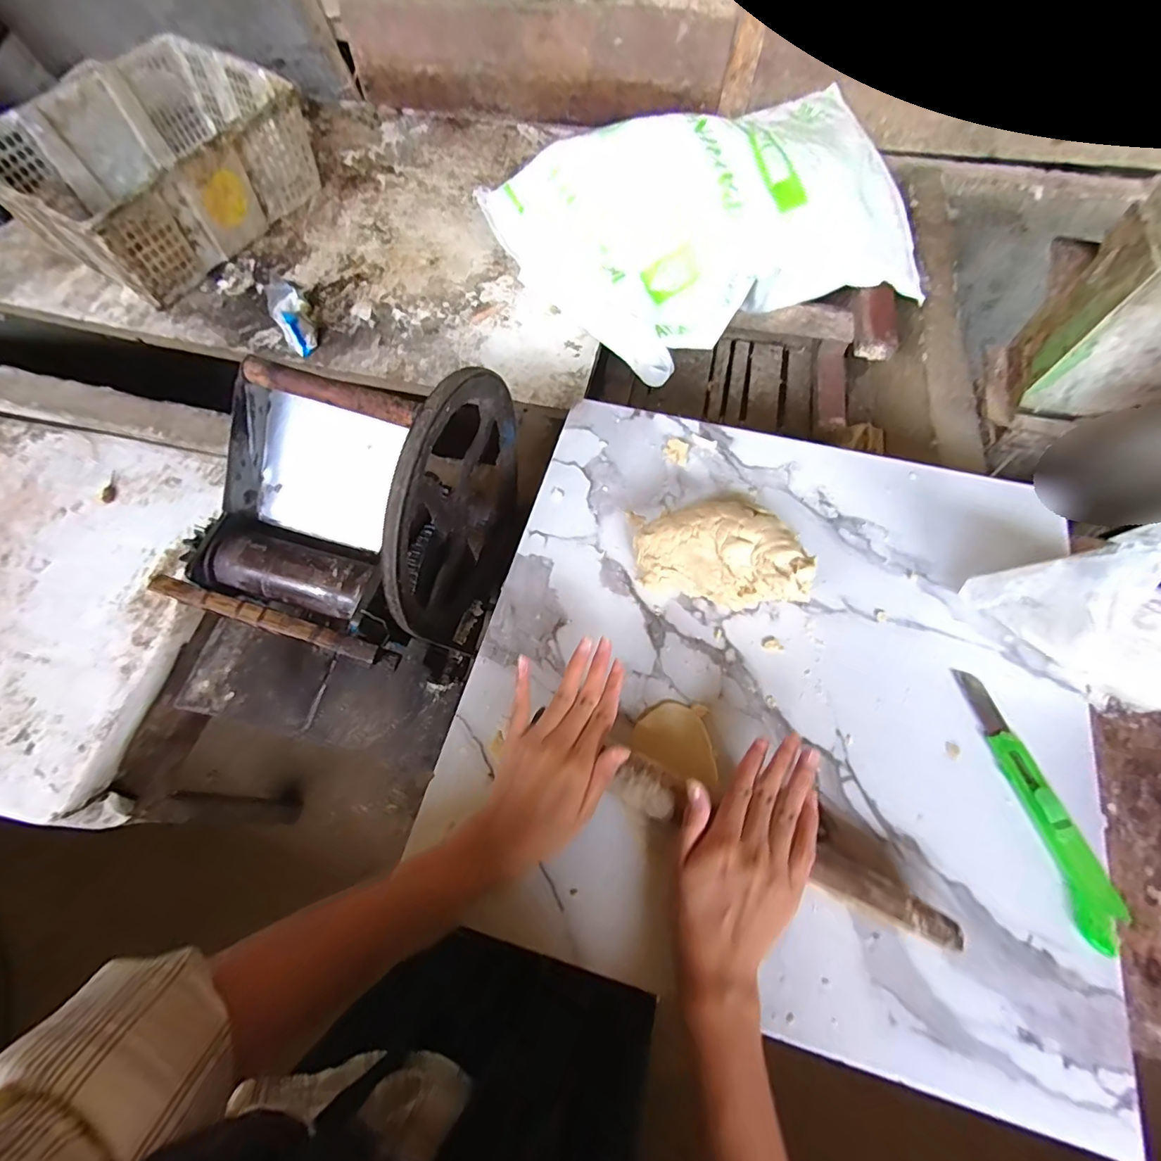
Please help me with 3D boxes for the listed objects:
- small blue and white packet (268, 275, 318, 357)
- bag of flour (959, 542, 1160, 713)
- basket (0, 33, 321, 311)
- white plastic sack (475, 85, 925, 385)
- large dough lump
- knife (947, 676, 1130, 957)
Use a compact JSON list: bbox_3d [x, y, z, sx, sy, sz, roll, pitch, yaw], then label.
[{"bbox_3d":[-0.490,-0.447,0.861,0.064,0.044,0.140,-25,80,-10],"label":"small blue and white packet"},{"bbox_3d":[0.394,0.032,0.379,0.155,0.120,0.062,20,67,10],"label":"bag of flour"},{"bbox_3d":[-0.763,-0.753,0.938,0.347,0.181,0.473,29,70,11],"label":"basket"},{"bbox_3d":[0.219,-0.578,0.837,0.649,0.192,0.398,-21,69,-9],"label":"white plastic sack"},{"bbox_3d":[0.122,-0.023,0.443,0.148,0.063,0.083,15,66,8],"label":"large dough lump"},{"bbox_3d":[0.340,0.161,0.380,0.033,0.013,0.190,-12,66,-4],"label":"knife"}]

